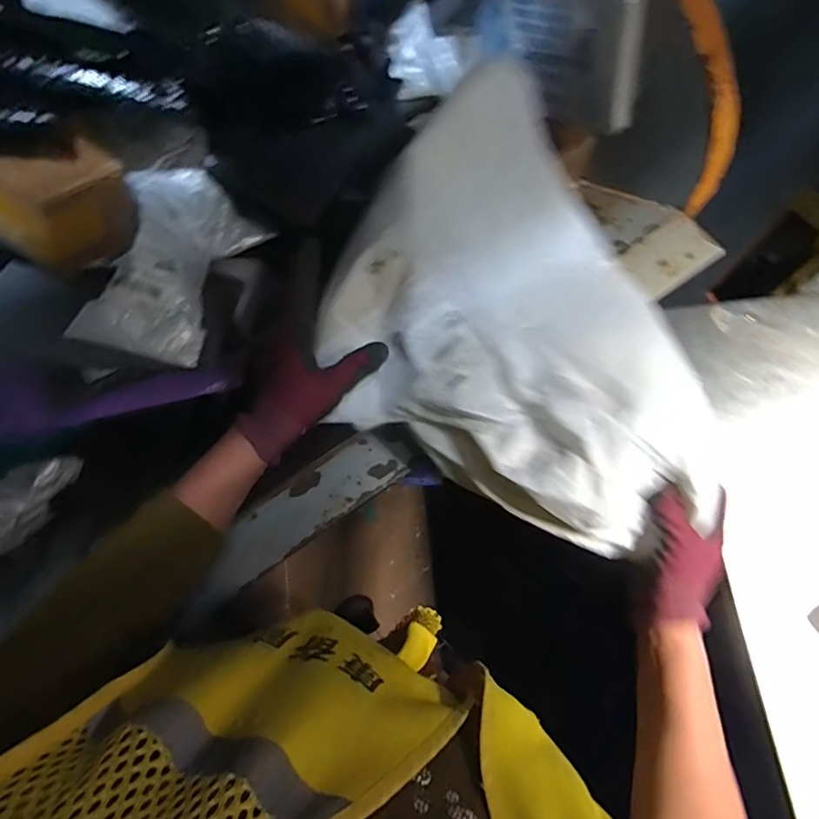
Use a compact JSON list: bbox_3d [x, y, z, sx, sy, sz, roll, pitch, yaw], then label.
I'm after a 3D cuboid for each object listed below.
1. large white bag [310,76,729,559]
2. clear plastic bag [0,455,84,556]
[{"bbox_3d":[0.121,-0.085,0.462,0.330,0.162,0.319,23,73,8],"label":"large white bag"},{"bbox_3d":[-0.490,0.123,0.625,0.182,0.039,0.101,-16,72,-4],"label":"clear plastic bag"}]

